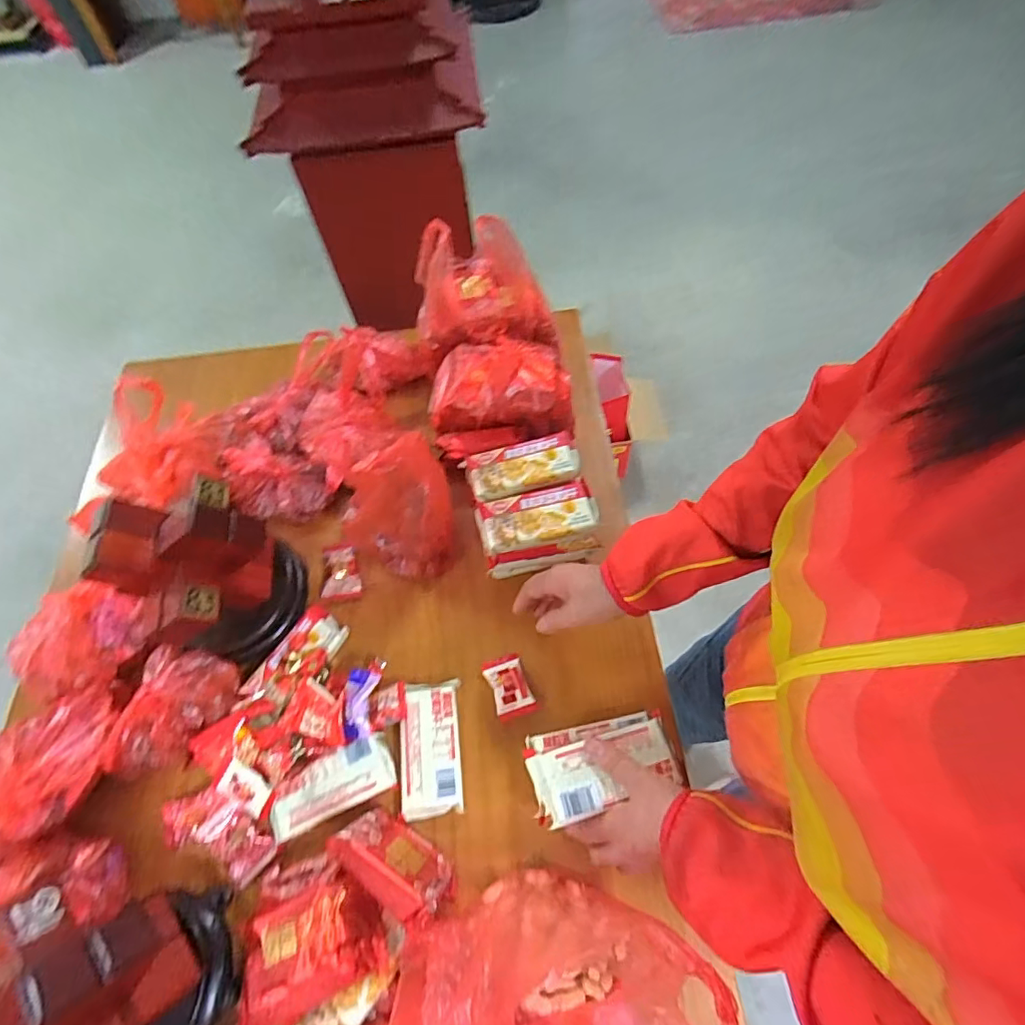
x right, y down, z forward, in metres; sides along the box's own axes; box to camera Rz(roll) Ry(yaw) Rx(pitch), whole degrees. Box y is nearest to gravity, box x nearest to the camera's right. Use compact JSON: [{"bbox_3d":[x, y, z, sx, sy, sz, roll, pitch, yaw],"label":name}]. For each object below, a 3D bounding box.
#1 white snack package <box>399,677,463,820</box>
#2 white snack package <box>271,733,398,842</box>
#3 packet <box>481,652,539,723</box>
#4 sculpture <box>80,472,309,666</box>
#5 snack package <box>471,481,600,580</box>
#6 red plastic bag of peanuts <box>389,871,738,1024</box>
[{"bbox_3d":[-0.092,0.260,0.600,0.067,0.017,0.134,-7,61,0],"label":"white snack package"},{"bbox_3d":[-0.195,0.294,0.585,0.130,0.019,0.060,-22,62,-8],"label":"white snack package"},{"bbox_3d":[-0.004,0.202,0.630,0.045,0.013,0.070,-20,62,-7],"label":"packet"},{"bbox_3d":[-0.339,0.072,0.604,0.154,0.193,0.138,-32,64,-13],"label":"sculpture"},{"bbox_3d":[0.032,0.025,0.664,0.137,0.100,0.071,-10,61,-1],"label":"snack package"},{"bbox_3d":[0.027,0.360,0.403,0.250,0.232,0.123,-5,61,2],"label":"red plastic bag of peanuts"}]

